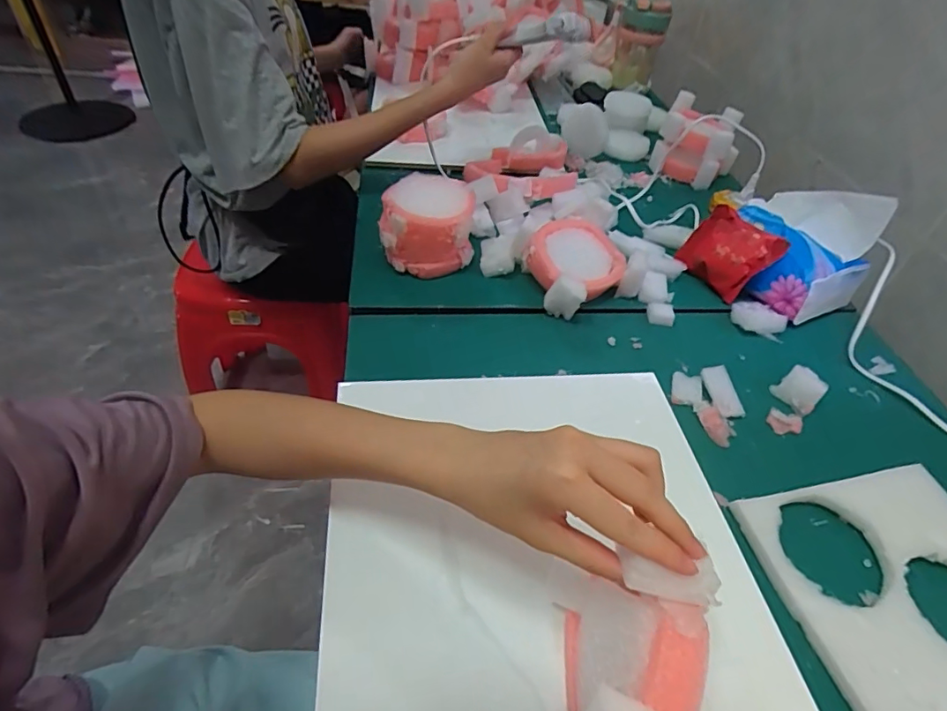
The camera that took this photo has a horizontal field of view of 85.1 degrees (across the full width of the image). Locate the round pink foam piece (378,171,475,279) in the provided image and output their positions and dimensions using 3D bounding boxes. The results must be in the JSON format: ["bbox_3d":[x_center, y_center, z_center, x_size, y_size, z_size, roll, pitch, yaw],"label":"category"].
[{"bbox_3d":[-0.050,-0.140,0.578,0.095,0.088,0.084,7,46,1],"label":"round pink foam piece"}]

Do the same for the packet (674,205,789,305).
[{"bbox_3d":[0.294,-0.120,0.600,0.028,0.082,0.091,4,38,-52],"label":"packet"}]

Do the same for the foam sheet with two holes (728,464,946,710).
[{"bbox_3d":[0.309,0.168,0.365,0.181,0.022,0.173,-6,47,-12],"label":"foam sheet with two holes"}]

